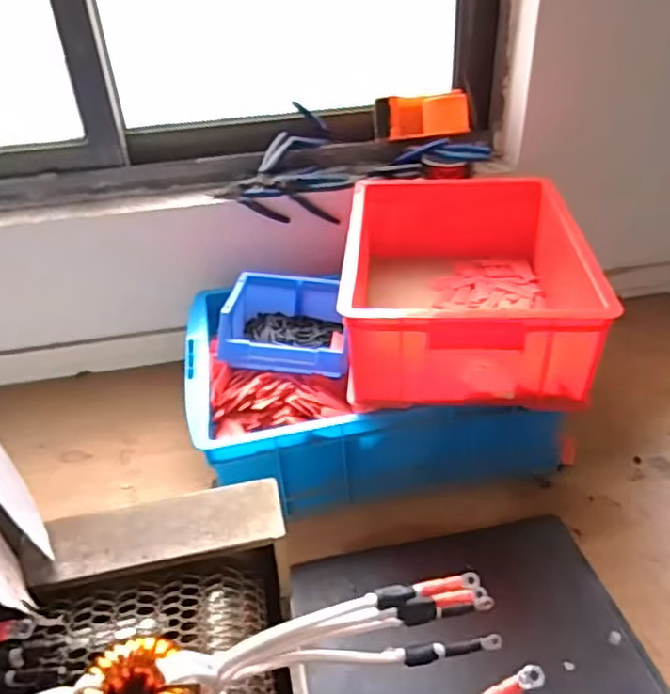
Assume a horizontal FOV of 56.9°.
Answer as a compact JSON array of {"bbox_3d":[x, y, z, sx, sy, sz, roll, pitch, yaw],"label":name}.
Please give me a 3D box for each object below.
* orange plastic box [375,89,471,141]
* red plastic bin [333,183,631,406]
[{"bbox_3d":[0.148,-0.392,1.051,0.155,0.064,0.054,-3,35,0],"label":"orange plastic box"},{"bbox_3d":[0.173,-0.100,0.867,0.302,0.144,0.409,0,35,4],"label":"red plastic bin"}]

